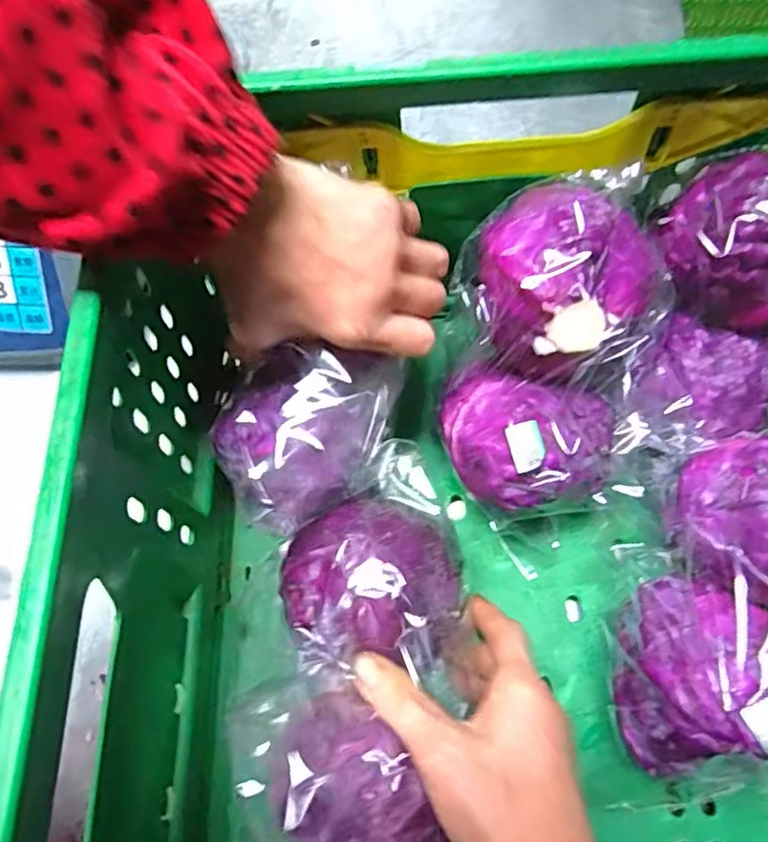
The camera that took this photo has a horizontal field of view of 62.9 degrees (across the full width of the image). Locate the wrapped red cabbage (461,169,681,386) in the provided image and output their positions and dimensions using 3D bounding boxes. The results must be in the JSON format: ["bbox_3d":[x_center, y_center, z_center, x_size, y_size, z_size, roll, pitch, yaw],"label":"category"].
[{"bbox_3d":[0.101,-0.074,0.337,0.105,0.069,0.100,1,72,4],"label":"wrapped red cabbage"}]

